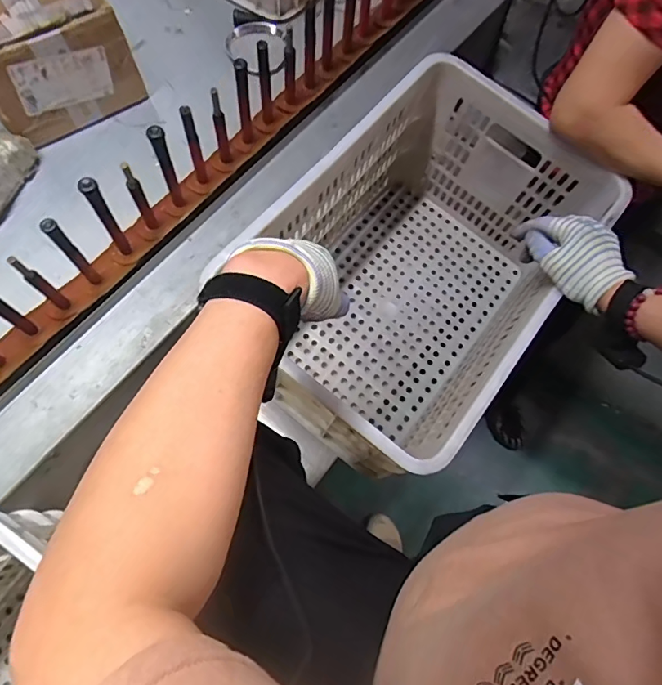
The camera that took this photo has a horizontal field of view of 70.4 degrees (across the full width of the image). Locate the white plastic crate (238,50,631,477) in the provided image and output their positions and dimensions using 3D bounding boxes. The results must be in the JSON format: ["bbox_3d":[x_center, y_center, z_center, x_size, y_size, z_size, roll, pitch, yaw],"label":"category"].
[{"bbox_3d":[0.121,-0.095,0.709,0.342,0.290,0.495,37,73,10],"label":"white plastic crate"}]

